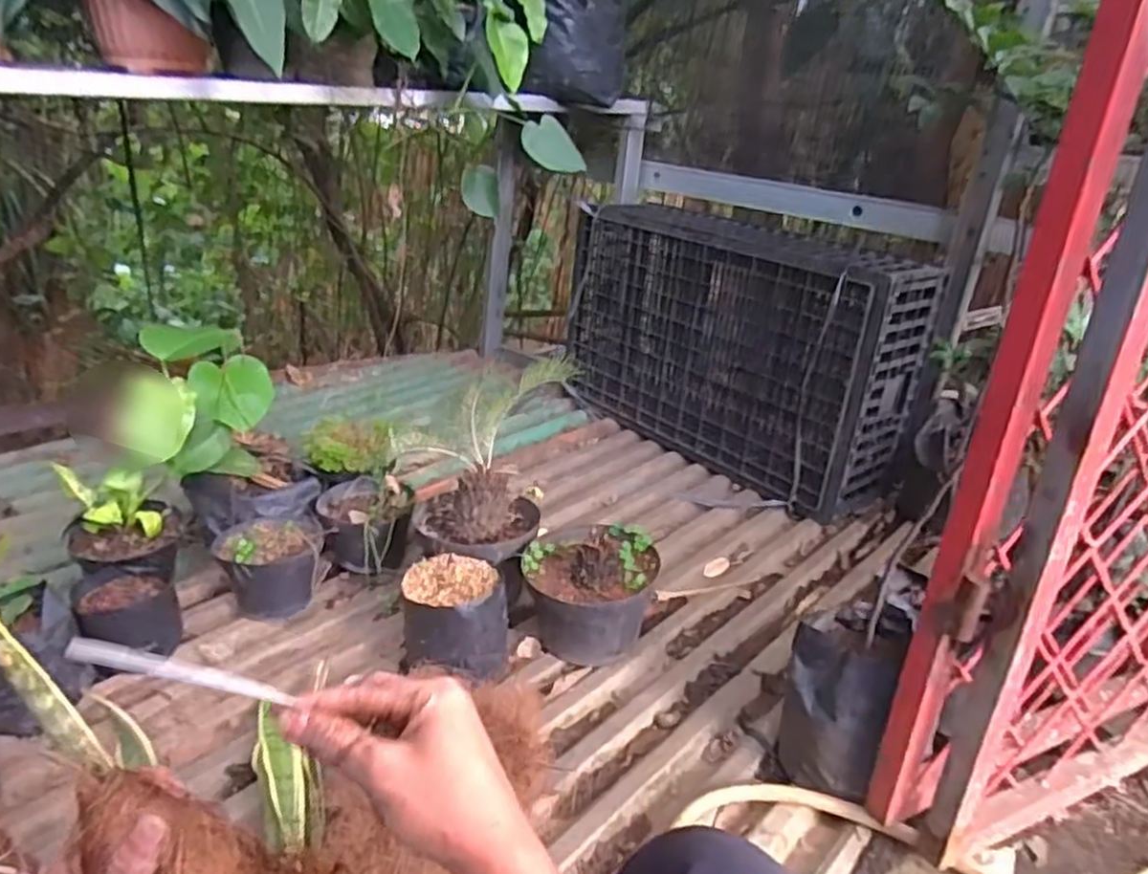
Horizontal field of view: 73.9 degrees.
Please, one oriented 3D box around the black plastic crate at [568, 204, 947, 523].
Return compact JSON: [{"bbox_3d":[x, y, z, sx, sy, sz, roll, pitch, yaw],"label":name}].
[{"bbox_3d":[0.384,-0.237,1.878,0.278,0.523,0.885,-13,32,-38],"label":"black plastic crate"}]

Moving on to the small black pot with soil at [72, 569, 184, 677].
[{"bbox_3d":[-0.683,0.284,1.156,0.154,0.113,0.126,16,26,17],"label":"small black pot with soil"}]

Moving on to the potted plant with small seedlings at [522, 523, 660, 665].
[{"bbox_3d":[0.019,0.251,1.228,0.208,0.190,0.198,10,25,5],"label":"potted plant with small seedlings"}]

